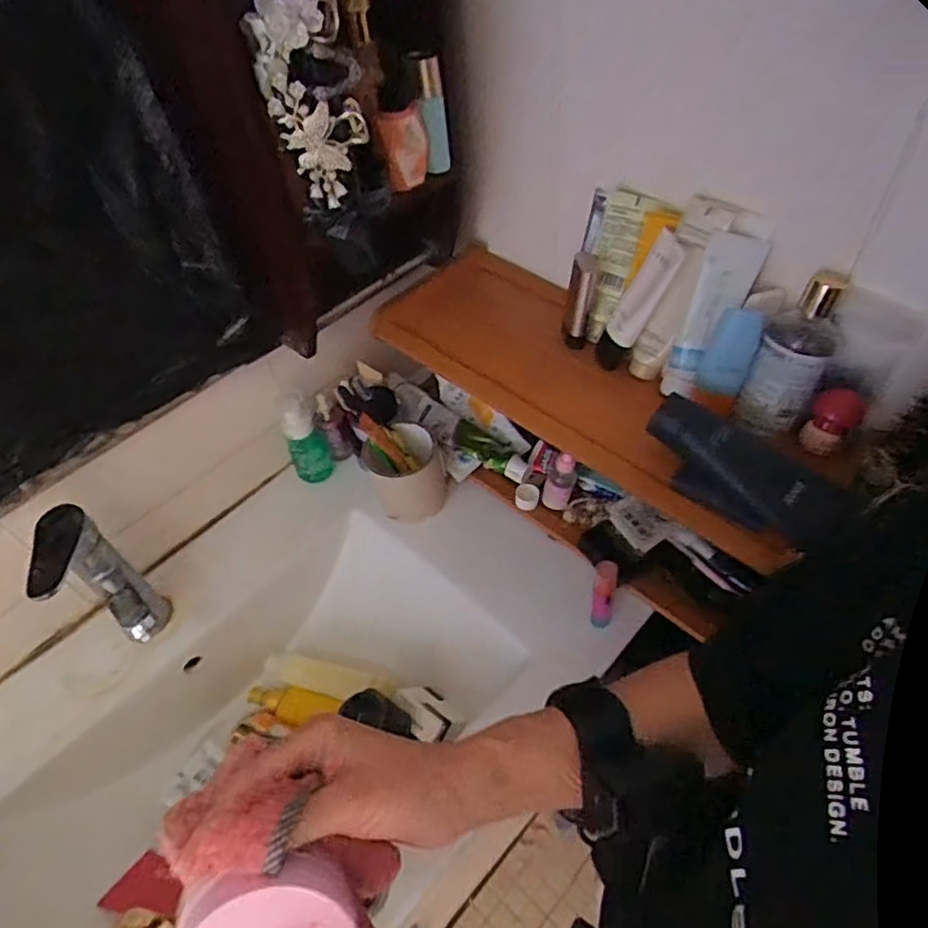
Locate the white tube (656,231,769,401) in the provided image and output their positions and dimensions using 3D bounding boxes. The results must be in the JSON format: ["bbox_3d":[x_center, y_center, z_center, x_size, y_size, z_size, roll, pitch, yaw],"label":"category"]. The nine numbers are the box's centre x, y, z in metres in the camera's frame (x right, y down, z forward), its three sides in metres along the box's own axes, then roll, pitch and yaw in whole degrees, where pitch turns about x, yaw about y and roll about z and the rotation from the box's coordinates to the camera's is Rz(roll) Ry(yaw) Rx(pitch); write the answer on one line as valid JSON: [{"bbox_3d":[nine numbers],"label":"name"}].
[{"bbox_3d":[0.218,-0.131,0.571,0.045,0.147,0.032,36,28,30],"label":"white tube"}]

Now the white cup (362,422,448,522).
[{"bbox_3d":[-0.067,0.011,0.767,0.092,0.089,0.077,-19,50,-11],"label":"white cup"}]

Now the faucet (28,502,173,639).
[{"bbox_3d":[-0.340,0.136,0.615,0.066,0.183,0.124,-36,55,-23],"label":"faucet"}]

